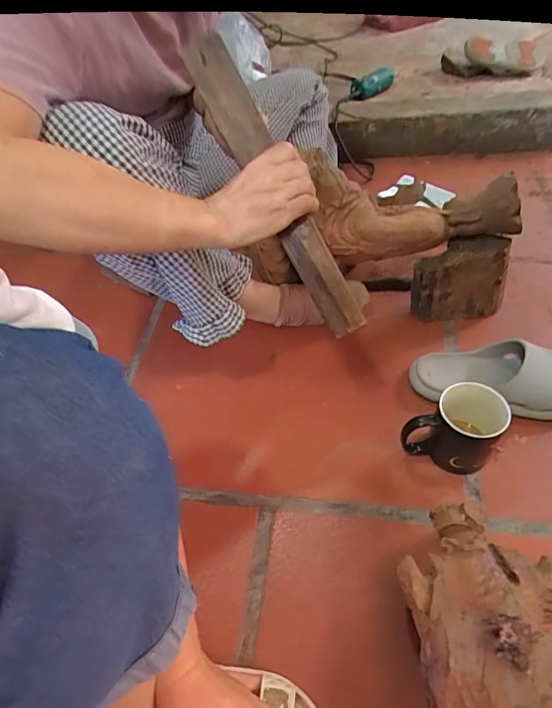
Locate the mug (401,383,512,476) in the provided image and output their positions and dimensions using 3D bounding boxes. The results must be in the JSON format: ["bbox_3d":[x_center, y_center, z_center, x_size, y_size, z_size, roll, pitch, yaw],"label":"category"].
[{"bbox_3d":[0.228,0.092,0.594,0.105,0.099,0.078,22,53,24],"label":"mug"}]

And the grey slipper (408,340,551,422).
[{"bbox_3d":[0.321,0.031,0.648,0.249,0.065,0.100,4,48,9],"label":"grey slipper"}]

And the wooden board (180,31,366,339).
[{"bbox_3d":[-0.004,-0.182,0.518,0.041,0.070,0.352,-29,91,-20],"label":"wooden board"}]

